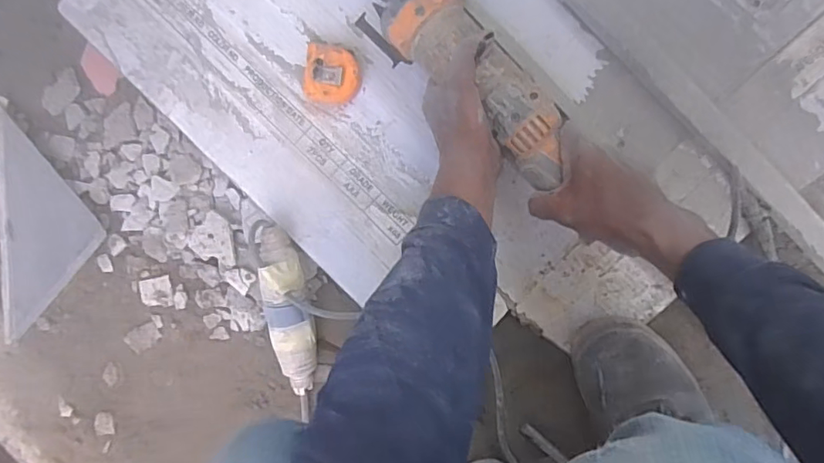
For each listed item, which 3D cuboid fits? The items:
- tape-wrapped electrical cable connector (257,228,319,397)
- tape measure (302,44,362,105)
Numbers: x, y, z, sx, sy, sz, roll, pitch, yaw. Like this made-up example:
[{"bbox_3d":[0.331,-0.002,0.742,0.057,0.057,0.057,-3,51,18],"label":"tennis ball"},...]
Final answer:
[{"bbox_3d":[-0.139,0.081,0.592,0.049,0.045,0.175,-5,94,9],"label":"tape-wrapped electrical cable connector"},{"bbox_3d":[-0.083,-0.164,0.573,0.053,0.035,0.059,5,95,8],"label":"tape measure"}]

